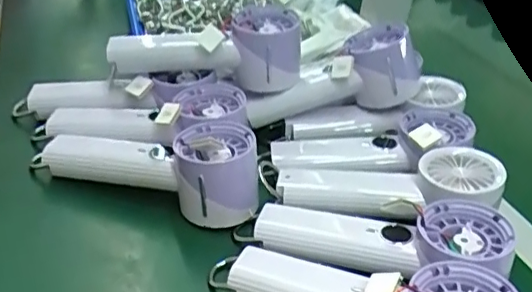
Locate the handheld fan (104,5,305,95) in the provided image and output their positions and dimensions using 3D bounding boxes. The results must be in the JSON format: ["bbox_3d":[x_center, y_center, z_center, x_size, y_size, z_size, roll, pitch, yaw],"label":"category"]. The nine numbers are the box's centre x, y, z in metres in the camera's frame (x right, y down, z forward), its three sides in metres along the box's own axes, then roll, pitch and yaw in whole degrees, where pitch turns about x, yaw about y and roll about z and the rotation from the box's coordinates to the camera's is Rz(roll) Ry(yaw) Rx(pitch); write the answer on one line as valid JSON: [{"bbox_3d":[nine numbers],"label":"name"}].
[{"bbox_3d":[-0.055,-0.088,0.504,0.169,0.059,0.057,1,34,-7],"label":"handheld fan"}]

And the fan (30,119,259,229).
[{"bbox_3d":[-0.096,0.008,0.449,0.188,0.055,0.066,16,35,15],"label":"fan"}]

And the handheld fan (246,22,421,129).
[{"bbox_3d":[0.062,-0.060,0.526,0.163,0.059,0.055,-20,36,1],"label":"handheld fan"}]

